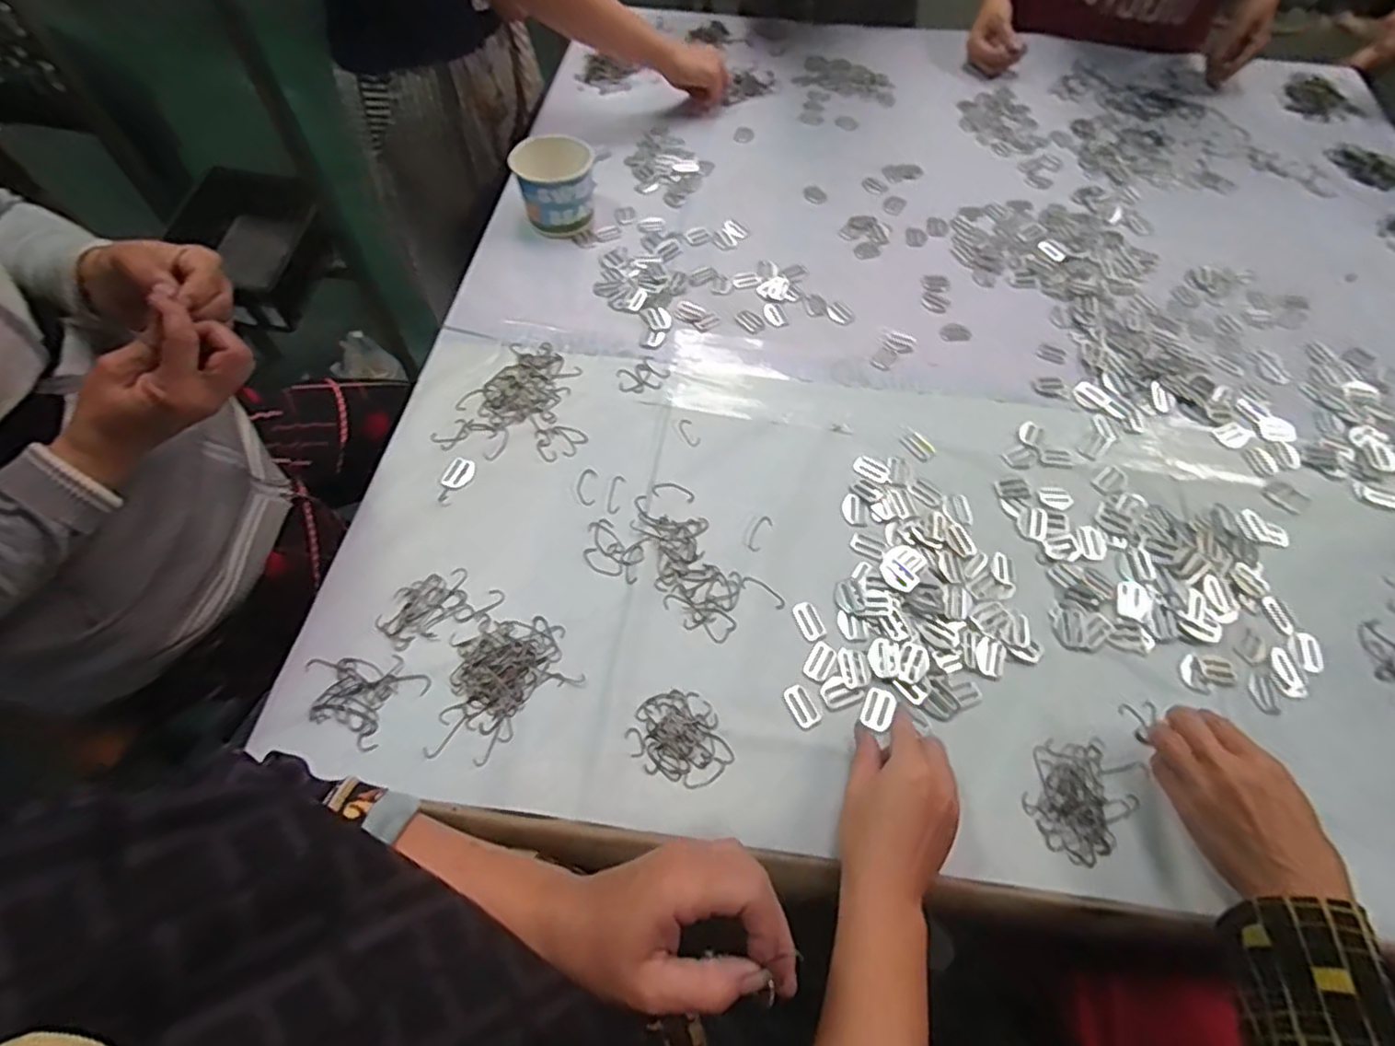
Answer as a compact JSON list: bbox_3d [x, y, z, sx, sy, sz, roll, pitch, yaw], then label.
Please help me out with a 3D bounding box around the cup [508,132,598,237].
[{"bbox_3d":[-0.164,-0.390,0.773,0.089,0.076,0.082,-16,61,-11],"label":"cup"}]

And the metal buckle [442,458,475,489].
[{"bbox_3d":[-0.222,-0.046,0.614,0.025,0.004,0.033,14,60,7],"label":"metal buckle"}]

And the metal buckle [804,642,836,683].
[{"bbox_3d":[0.100,0.112,0.532,0.019,0.004,0.031,28,62,14],"label":"metal buckle"}]

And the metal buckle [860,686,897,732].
[{"bbox_3d":[0.141,0.144,0.513,0.022,0.004,0.032,27,62,14],"label":"metal buckle"}]

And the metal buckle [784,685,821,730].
[{"bbox_3d":[0.082,0.143,0.517,0.019,0.004,0.033,-24,63,-15],"label":"metal buckle"}]

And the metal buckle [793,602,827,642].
[{"bbox_3d":[0.094,0.082,0.552,0.020,0.004,0.033,-19,62,-13],"label":"metal buckle"}]

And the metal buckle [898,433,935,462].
[{"bbox_3d":[0.217,-0.075,0.645,0.023,0.004,0.034,-35,66,-20],"label":"metal buckle"}]

